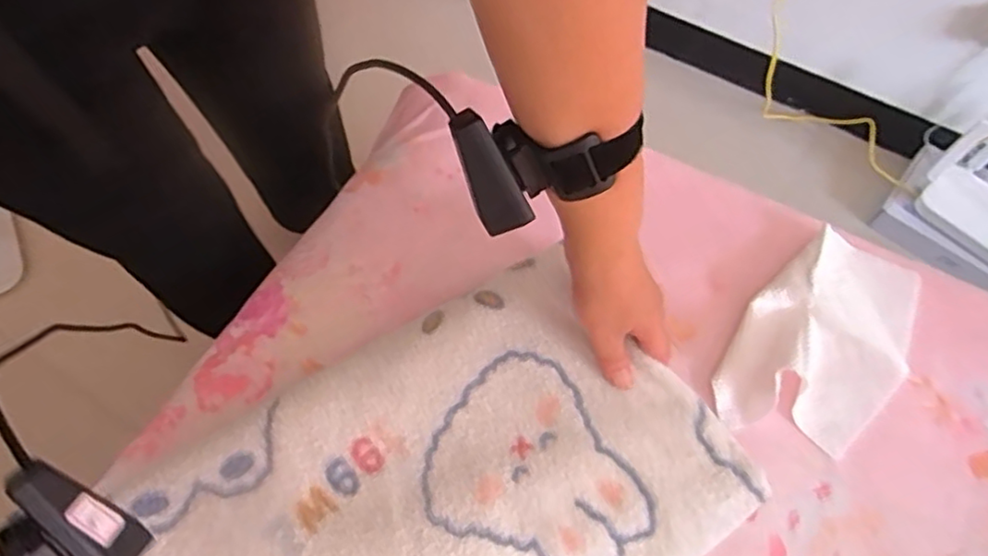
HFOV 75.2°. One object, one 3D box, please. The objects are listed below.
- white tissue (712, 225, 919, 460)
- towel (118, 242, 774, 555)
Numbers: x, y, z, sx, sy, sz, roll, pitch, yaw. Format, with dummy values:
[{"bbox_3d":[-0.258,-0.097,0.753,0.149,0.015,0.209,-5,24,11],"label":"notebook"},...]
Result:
[{"bbox_3d":[0.269,0.046,0.513,0.119,0.042,0.200,32,68,15],"label":"white tissue"},{"bbox_3d":[-0.040,0.161,0.440,0.371,0.040,0.261,-35,68,-15],"label":"towel"}]

